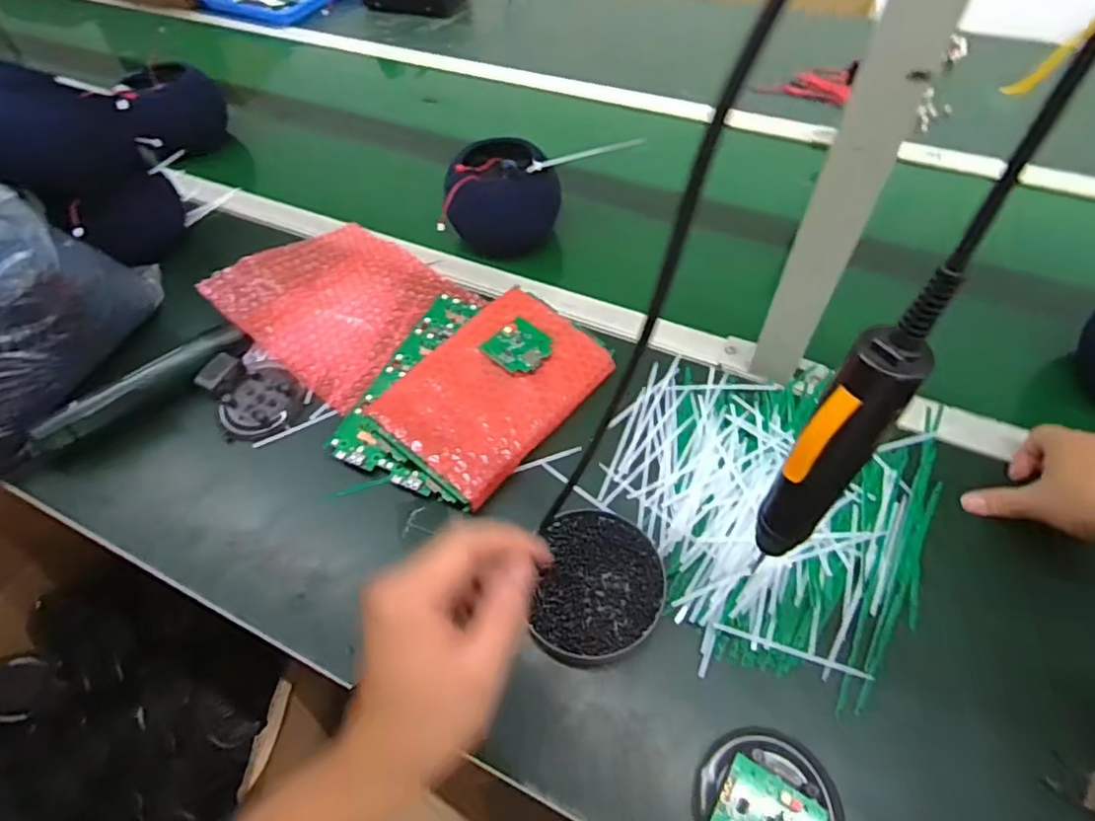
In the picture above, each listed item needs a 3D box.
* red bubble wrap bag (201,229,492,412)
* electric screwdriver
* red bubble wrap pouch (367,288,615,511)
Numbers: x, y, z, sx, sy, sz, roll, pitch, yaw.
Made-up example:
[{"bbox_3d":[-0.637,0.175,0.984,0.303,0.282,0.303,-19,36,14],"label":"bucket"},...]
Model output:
[{"bbox_3d":[-0.221,-0.125,0.628,0.207,0.047,0.197,31,62,22],"label":"red bubble wrap bag"},{"bbox_3d":[0.137,0.025,0.288,0.032,0.215,0.032,35,64,24],"label":"electric screwdriver"},{"bbox_3d":[-0.047,-0.021,0.548,0.134,0.043,0.204,34,63,24],"label":"red bubble wrap pouch"}]

